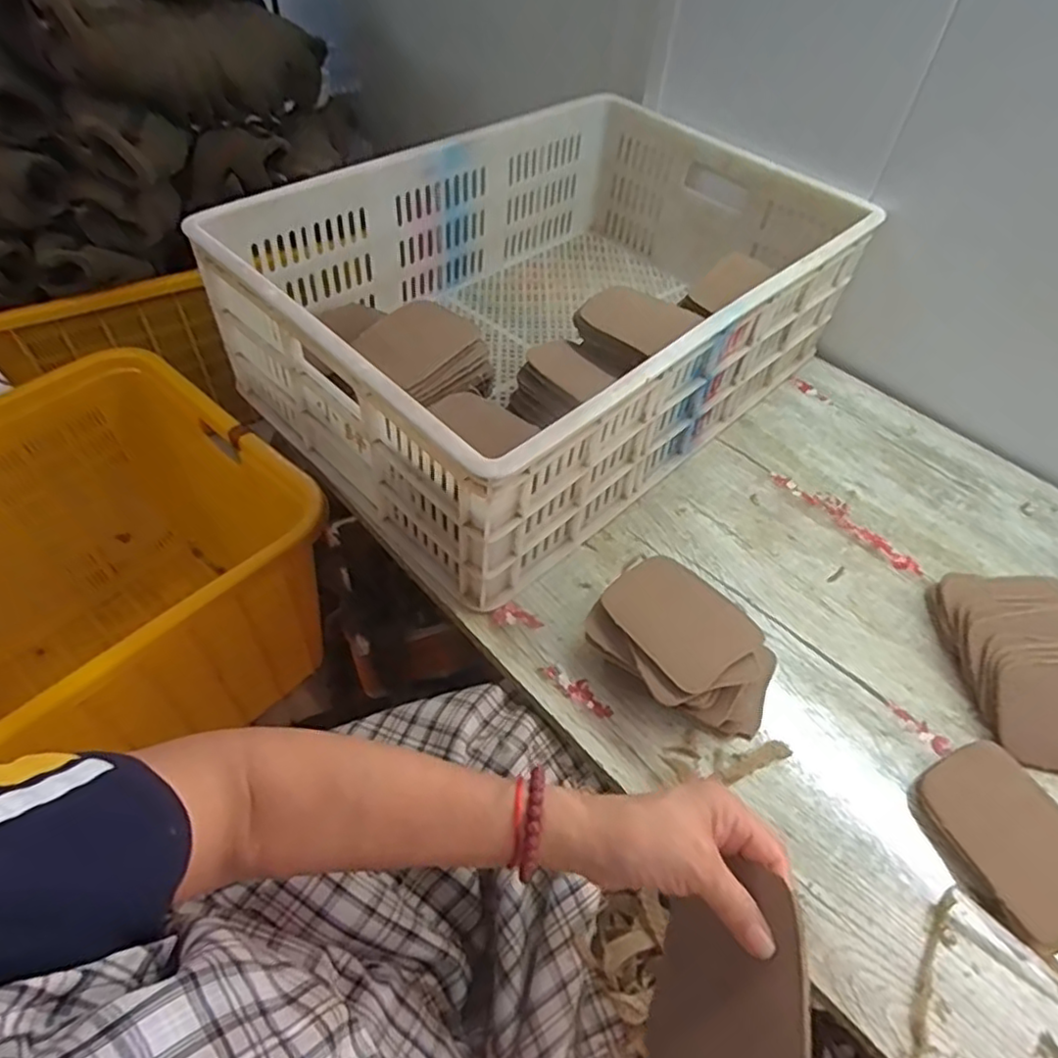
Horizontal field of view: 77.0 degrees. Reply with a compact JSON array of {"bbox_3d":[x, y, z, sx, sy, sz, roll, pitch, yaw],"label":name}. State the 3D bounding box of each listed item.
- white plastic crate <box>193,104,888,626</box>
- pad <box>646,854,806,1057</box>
[{"bbox_3d":[0.035,-0.254,0.734,0.421,0.201,0.618,37,57,25],"label":"white plastic crate"},{"bbox_3d":[0.103,0.243,0.355,0.005,0.087,0.108,33,54,-34],"label":"pad"}]

